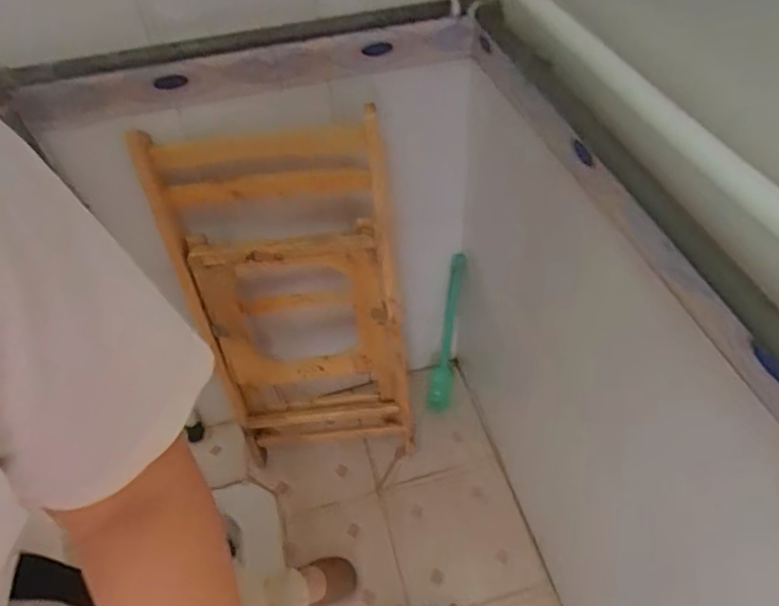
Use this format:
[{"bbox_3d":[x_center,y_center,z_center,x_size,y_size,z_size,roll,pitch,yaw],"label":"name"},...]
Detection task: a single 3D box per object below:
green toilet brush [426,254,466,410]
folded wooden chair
[{"bbox_3d":[0.150,0.072,1.442,0.064,0.434,0.091,15,26,20],"label":"green toilet brush"},{"bbox_3d":[-0.196,0.039,1.158,0.425,0.759,0.136,-8,47,-3],"label":"folded wooden chair"}]

